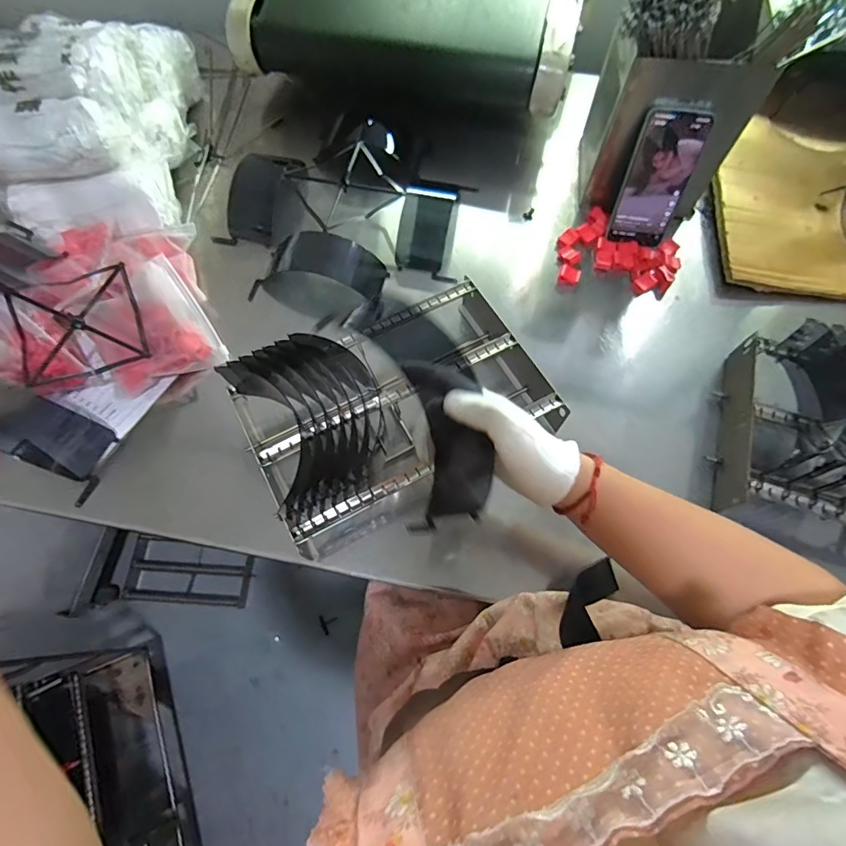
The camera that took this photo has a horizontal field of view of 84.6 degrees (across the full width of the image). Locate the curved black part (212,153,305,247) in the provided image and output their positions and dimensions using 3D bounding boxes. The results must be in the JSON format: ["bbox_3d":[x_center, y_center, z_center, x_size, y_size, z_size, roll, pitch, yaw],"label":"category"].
[{"bbox_3d":[-0.233,-0.325,0.660,0.082,0.047,0.162,11,68,4],"label":"curved black part"}]

